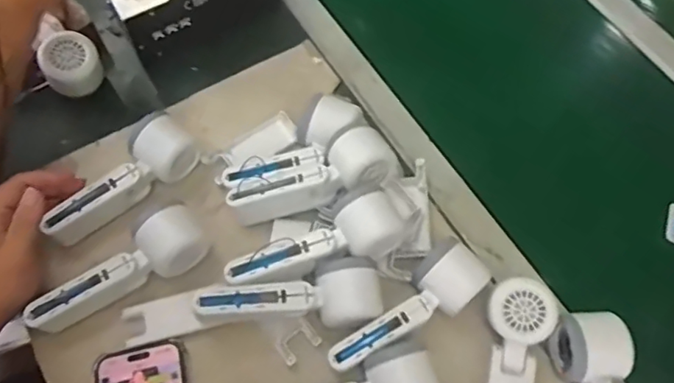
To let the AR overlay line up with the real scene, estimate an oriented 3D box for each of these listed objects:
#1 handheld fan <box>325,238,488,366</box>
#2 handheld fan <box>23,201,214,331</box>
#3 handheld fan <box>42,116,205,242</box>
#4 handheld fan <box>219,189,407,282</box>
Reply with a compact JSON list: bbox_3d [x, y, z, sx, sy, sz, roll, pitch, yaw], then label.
[{"bbox_3d":[0.068,0.113,0.502,0.157,0.045,0.055,-40,72,-19],"label":"handheld fan"},{"bbox_3d":[-0.197,0.078,0.511,0.167,0.048,0.052,-37,71,-18],"label":"handheld fan"},{"bbox_3d":[-0.213,-0.007,0.553,0.054,0.052,0.155,38,68,15],"label":"handheld fan"},{"bbox_3d":[-0.012,0.051,0.515,0.173,0.068,0.063,-27,68,-15],"label":"handheld fan"}]

